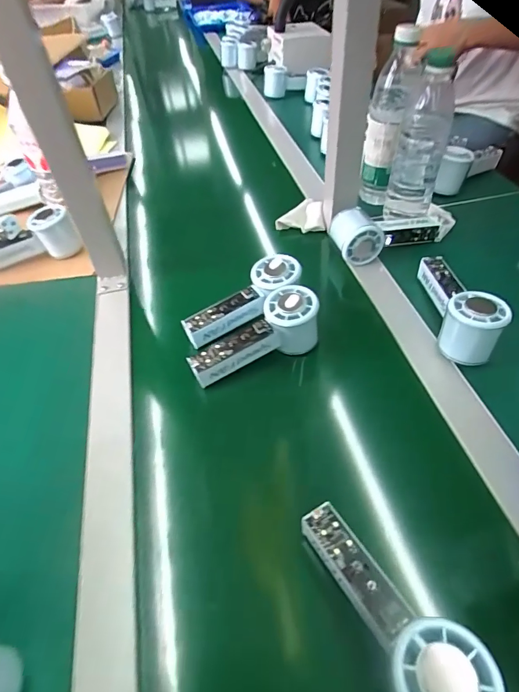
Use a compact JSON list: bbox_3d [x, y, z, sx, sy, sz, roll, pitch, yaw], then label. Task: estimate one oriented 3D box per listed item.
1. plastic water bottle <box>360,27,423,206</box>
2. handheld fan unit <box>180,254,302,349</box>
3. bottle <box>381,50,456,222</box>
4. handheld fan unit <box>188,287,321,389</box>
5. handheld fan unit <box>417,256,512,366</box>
[{"bbox_3d":[0.184,-0.314,0.584,0.058,0.213,0.072,10,50,14],"label":"plastic water bottle"},{"bbox_3d":[-0.018,-0.052,0.468,0.150,0.041,0.045,-38,54,-5],"label":"handheld fan unit"},{"bbox_3d":[0.211,-0.259,0.543,0.064,0.196,0.079,10,50,14],"label":"bottle"},{"bbox_3d":[-0.007,-0.012,0.437,0.141,0.060,0.049,-18,49,-11],"label":"handheld fan unit"},{"bbox_3d":[0.217,-0.054,0.448,0.053,0.053,0.149,-1,48,4],"label":"handheld fan unit"}]

